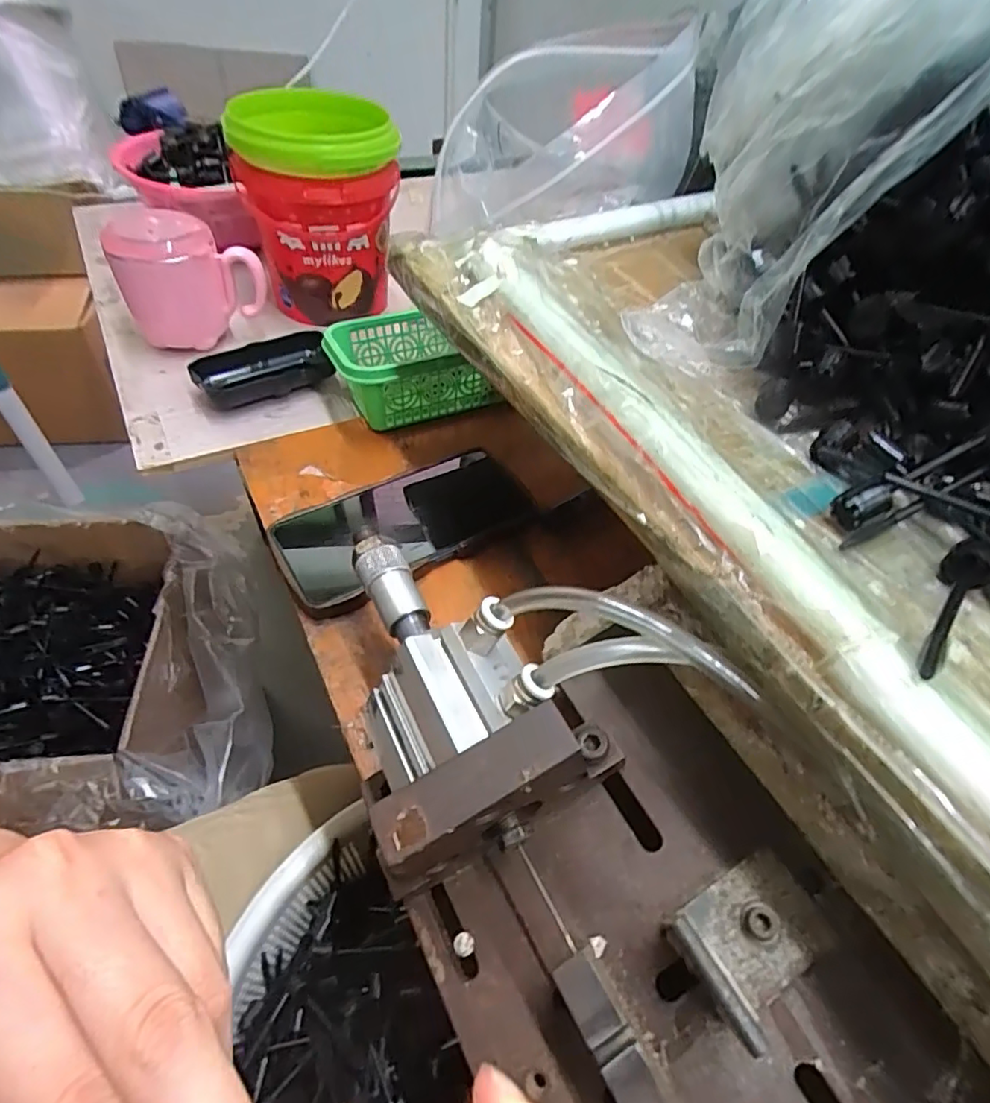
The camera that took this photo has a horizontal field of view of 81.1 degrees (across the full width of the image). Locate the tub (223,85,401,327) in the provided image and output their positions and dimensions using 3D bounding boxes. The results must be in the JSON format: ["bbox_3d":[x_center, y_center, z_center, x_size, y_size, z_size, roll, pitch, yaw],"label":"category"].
[{"bbox_3d":[-0.158,-0.312,0.528,0.128,0.149,0.149,-9,51,-14],"label":"tub"}]

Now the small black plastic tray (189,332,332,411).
[{"bbox_3d":[-0.188,-0.149,0.474,0.105,0.024,0.047,-24,56,-24],"label":"small black plastic tray"}]

